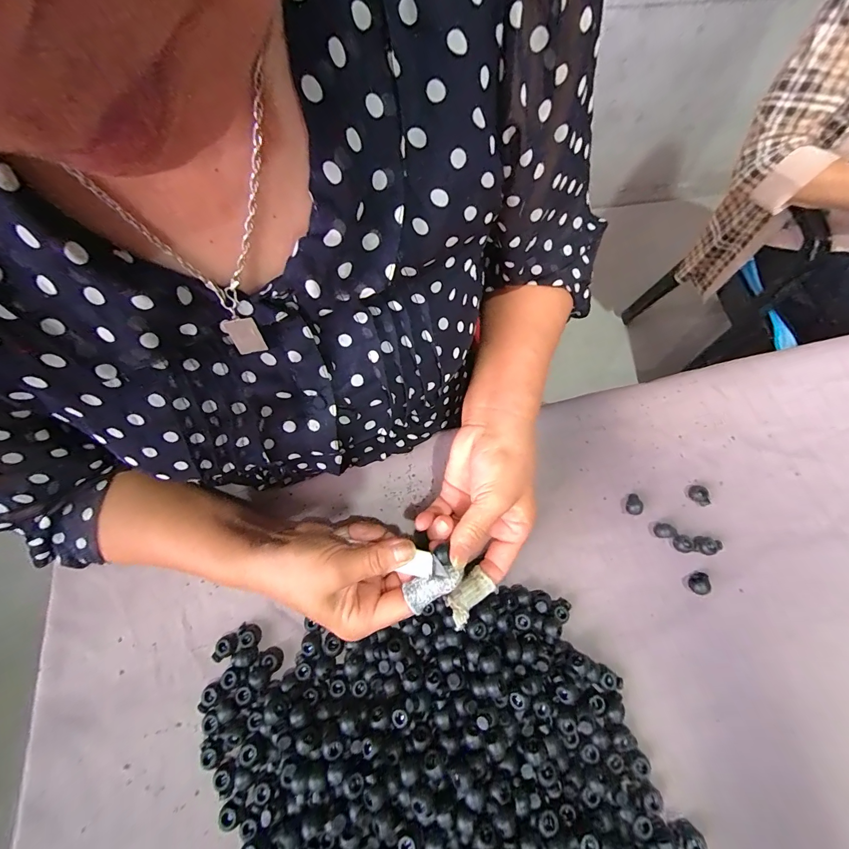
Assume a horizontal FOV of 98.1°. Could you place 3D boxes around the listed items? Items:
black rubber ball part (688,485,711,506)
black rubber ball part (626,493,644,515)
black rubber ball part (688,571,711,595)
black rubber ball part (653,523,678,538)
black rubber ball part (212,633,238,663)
[{"bbox_3d":[0.260,0.068,0.348,0.014,0.009,0.019,2,67,-2],"label":"black rubber ball part"},{"bbox_3d":[0.194,0.075,0.343,0.012,0.013,0.019,-12,68,-8],"label":"black rubber ball part"},{"bbox_3d":[0.236,0.138,0.318,0.013,0.014,0.017,2,67,-2],"label":"black rubber ball part"},{"bbox_3d":[0.218,0.096,0.335,0.016,0.009,0.013,-9,67,-7],"label":"black rubber ball part"},{"bbox_3d":[-0.163,0.182,0.301,0.019,0.014,0.015,-32,72,-15],"label":"black rubber ball part"}]

